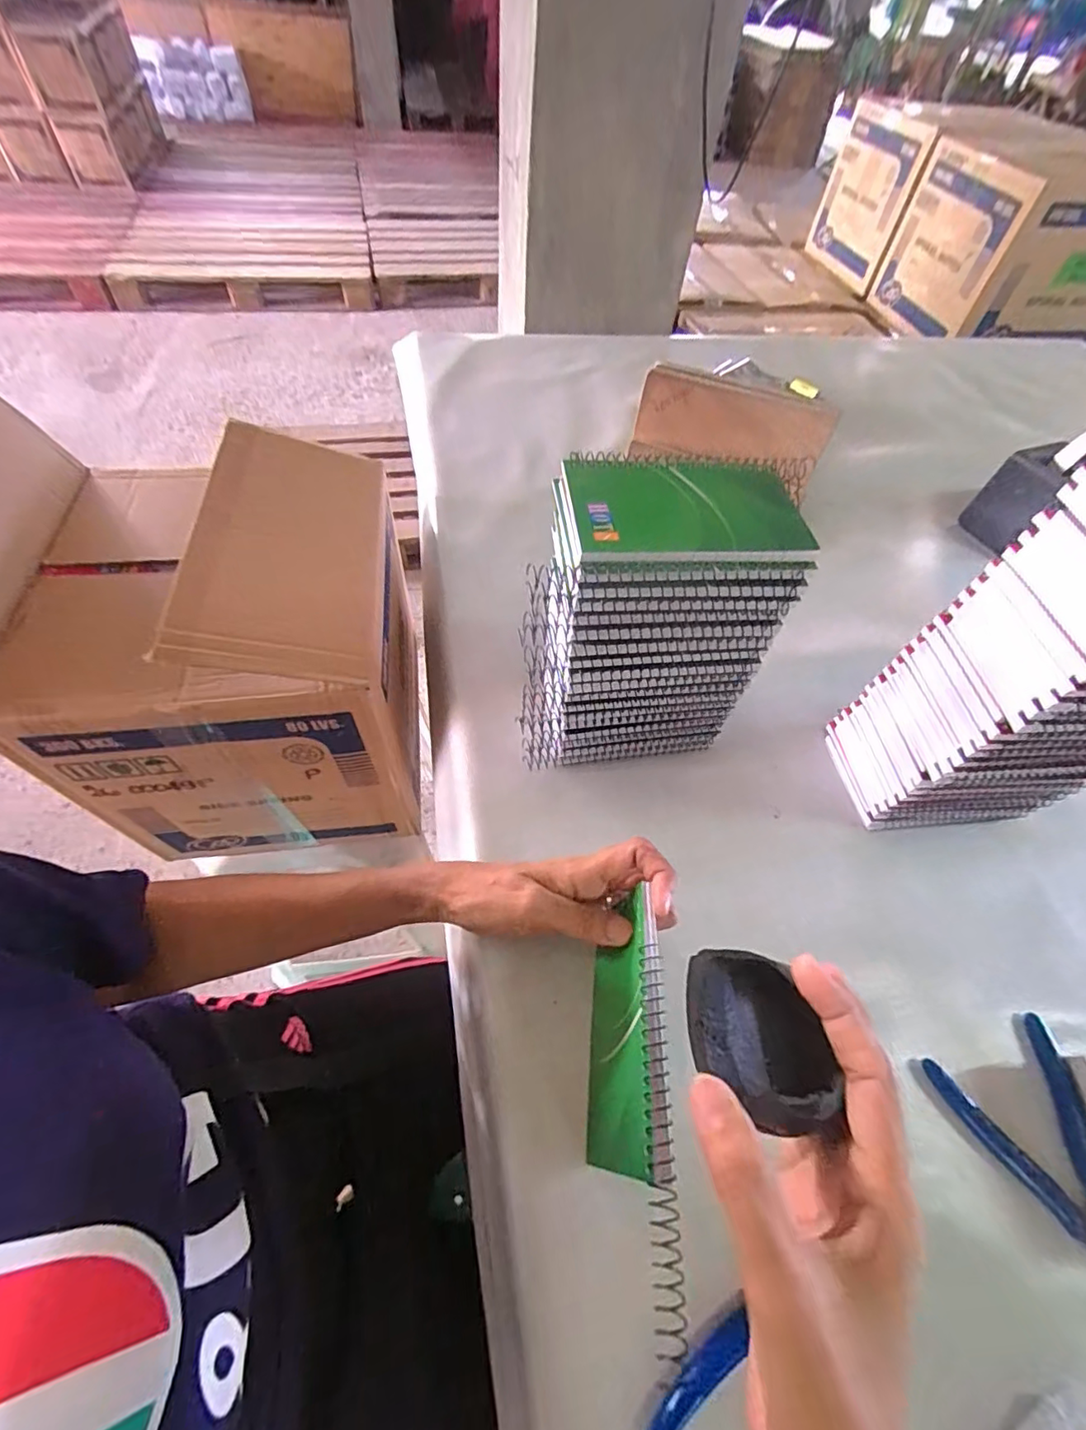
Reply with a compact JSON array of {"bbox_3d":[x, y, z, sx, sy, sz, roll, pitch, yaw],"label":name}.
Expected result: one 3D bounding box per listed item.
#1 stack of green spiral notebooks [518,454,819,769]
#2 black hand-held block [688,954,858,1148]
[{"bbox_3d":[0.062,-0.059,0.381,0.160,0.206,0.100,-5,57,-9],"label":"stack of green spiral notebooks"},{"bbox_3d":[0.092,0.137,0.231,0.063,0.026,0.063,5,58,-1],"label":"black hand-held block"}]

